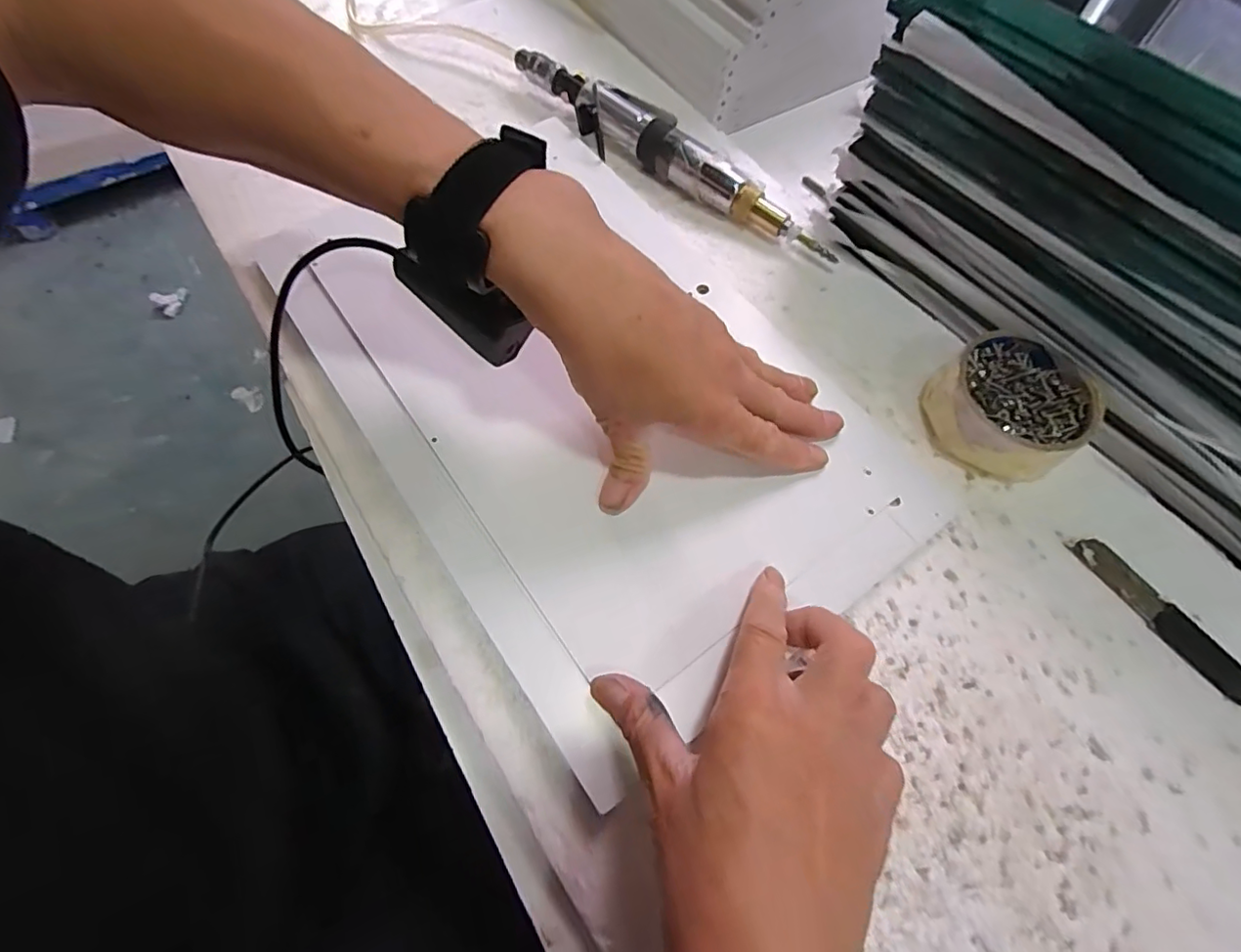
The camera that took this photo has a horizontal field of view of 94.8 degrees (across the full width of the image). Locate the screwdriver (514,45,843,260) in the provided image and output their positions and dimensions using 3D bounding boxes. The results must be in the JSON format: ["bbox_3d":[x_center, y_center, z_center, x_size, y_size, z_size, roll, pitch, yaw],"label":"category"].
[{"bbox_3d":[0.036,-0.261,0.448,0.318,0.035,0.051,37,69,15],"label":"screwdriver"}]

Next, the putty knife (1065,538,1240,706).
[{"bbox_3d":[0.294,0.075,0.309,0.022,0.004,0.102,-32,69,-15],"label":"putty knife"}]

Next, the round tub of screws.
[{"bbox_3d":[0.234,-0.042,0.343,0.084,0.036,0.080,0,64,-1],"label":"round tub of screws"}]

